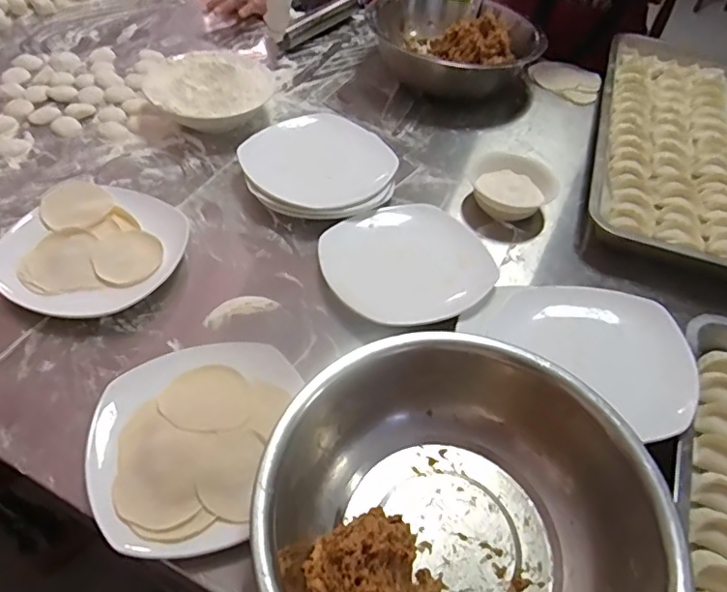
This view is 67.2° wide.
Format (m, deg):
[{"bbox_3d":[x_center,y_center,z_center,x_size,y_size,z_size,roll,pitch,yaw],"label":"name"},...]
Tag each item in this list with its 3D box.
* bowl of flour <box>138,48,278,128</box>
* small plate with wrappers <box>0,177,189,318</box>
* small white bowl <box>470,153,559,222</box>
[{"bbox_3d":[-0.216,-0.288,0.770,0.171,0.065,0.161,3,49,-4],"label":"bowl of flour"},{"bbox_3d":[-0.289,-0.055,0.596,0.185,0.027,0.188,2,49,-2],"label":"small plate with wrappers"},{"bbox_3d":[0.184,-0.141,0.689,0.089,0.049,0.095,2,49,-2],"label":"small white bowl"}]

